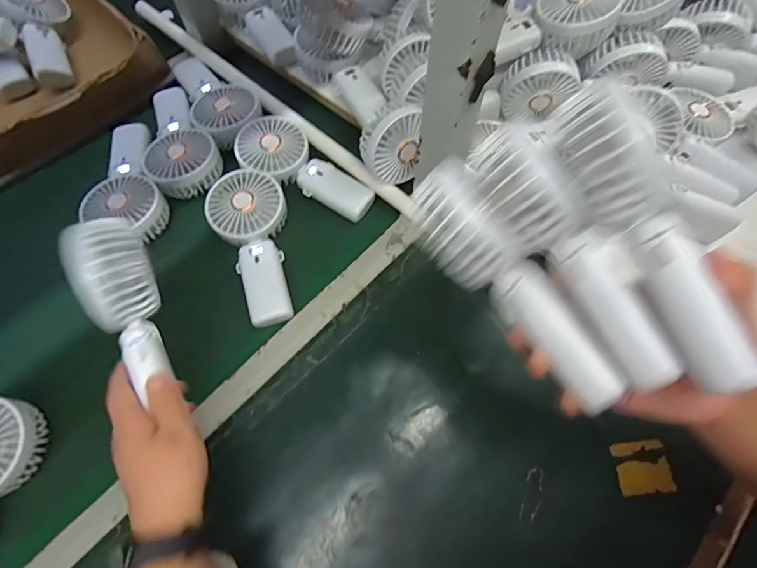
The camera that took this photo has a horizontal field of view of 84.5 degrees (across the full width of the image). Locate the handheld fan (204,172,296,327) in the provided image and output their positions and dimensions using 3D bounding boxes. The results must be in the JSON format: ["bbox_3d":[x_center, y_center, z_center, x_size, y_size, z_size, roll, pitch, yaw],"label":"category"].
[{"bbox_3d":[-0.134,-0.053,0.473,0.088,0.034,0.175,-25,66,-11],"label":"handheld fan"}]

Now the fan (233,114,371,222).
[{"bbox_3d":[-0.095,-0.136,0.513,0.177,0.042,0.089,40,71,19],"label":"fan"}]

